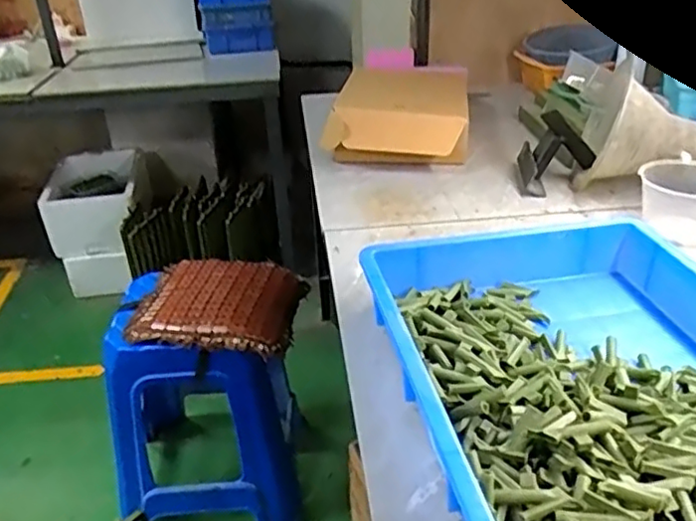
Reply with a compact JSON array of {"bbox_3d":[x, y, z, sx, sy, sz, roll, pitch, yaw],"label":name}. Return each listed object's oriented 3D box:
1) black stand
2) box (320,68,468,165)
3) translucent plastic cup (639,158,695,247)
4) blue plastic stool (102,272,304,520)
[{"bbox_3d":[0.359,-0.184,1.108,0.117,0.116,0.101,2,30,8],"label":"black stand"},{"bbox_3d":[0.111,-0.313,1.333,0.266,0.128,0.379,3,30,9],"label":"box"},{"bbox_3d":[0.528,-0.102,0.999,0.140,0.095,0.153,-2,29,1],"label":"translucent plastic cup"},{"bbox_3d":[-0.302,0.292,1.397,0.338,0.476,0.379,-6,30,-6],"label":"blue plastic stool"}]

